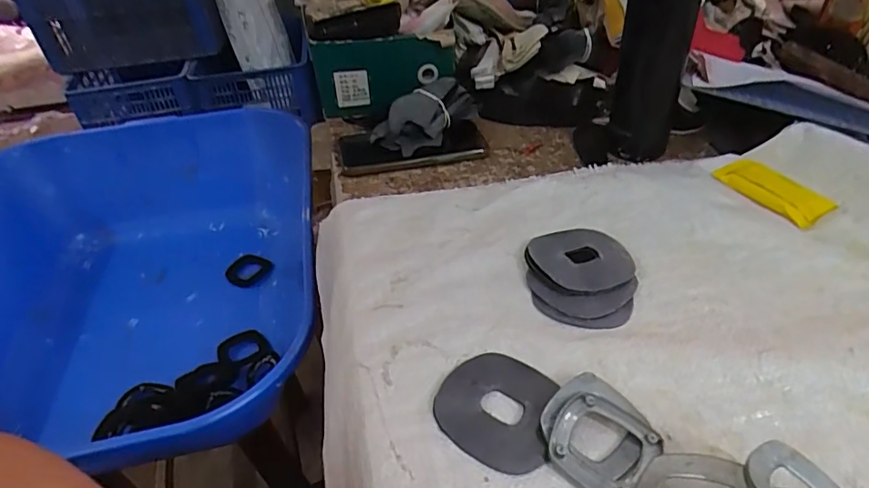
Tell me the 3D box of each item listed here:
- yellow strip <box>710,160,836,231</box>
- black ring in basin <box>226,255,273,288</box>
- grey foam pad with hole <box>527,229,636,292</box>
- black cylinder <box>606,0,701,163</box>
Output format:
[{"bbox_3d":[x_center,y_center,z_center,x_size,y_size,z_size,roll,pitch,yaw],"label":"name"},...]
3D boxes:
[{"bbox_3d":[0.320,-0.052,0.503,0.047,0.009,0.097,-23,43,-22],"label":"yellow strip"},{"bbox_3d":[-0.287,0.041,0.825,0.067,0.015,0.065,-2,40,2],"label":"black ring in basin"},{"bbox_3d":[0.121,0.011,0.440,0.080,0.011,0.076,-15,41,-13],"label":"grey foam pad with hole"},{"bbox_3d":[0.222,-0.203,0.535,0.066,0.216,0.059,15,43,21],"label":"black cylinder"}]

